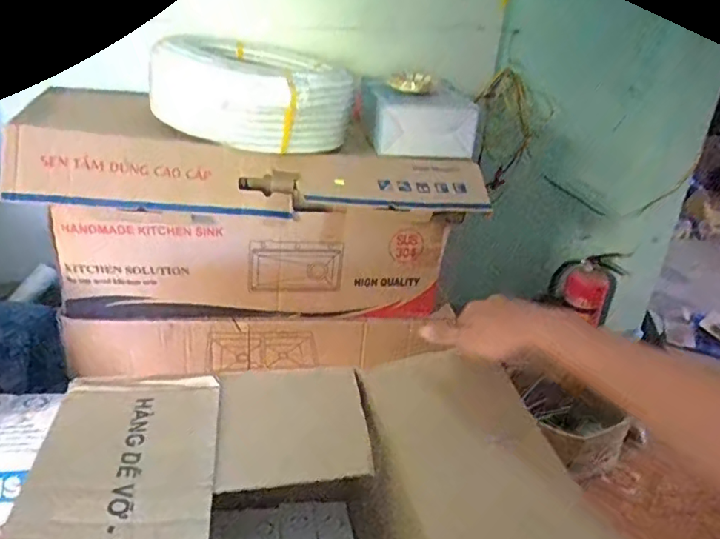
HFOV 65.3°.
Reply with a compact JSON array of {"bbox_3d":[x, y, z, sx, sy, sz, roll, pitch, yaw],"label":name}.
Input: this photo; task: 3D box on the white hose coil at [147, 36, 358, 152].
[{"bbox_3d":[-0.202,-0.377,1.204,0.360,0.166,0.304,16,26,21],"label":"white hose coil"}]

